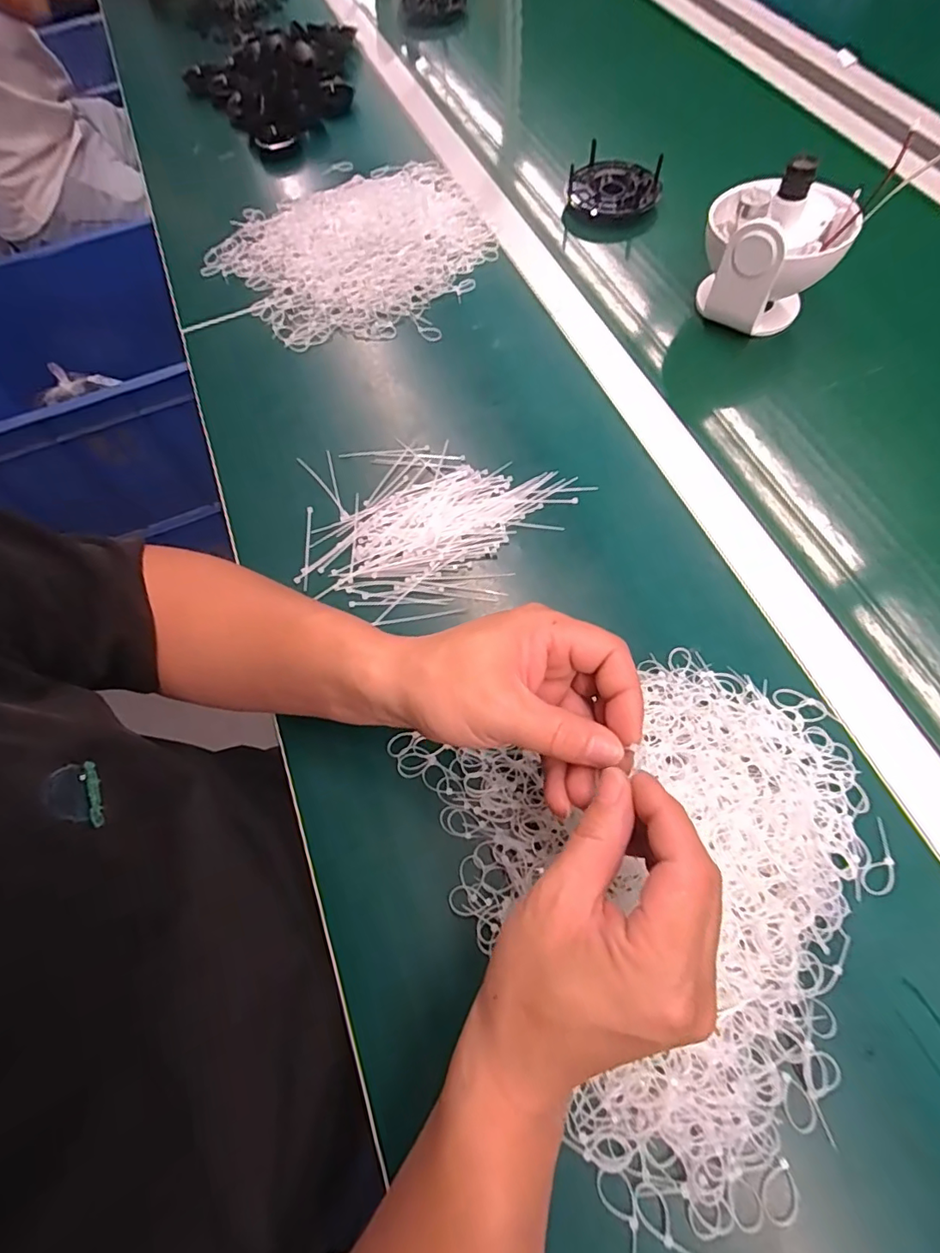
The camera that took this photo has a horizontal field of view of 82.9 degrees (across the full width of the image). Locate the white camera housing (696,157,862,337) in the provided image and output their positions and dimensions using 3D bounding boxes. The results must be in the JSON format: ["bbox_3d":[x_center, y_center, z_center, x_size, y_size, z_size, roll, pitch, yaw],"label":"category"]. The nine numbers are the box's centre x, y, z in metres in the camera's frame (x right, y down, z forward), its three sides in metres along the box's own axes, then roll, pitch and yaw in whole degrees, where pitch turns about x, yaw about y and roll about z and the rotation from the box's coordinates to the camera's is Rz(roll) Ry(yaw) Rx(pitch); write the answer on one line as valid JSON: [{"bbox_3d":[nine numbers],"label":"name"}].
[{"bbox_3d":[0.260,-0.320,0.470,0.108,0.128,0.095,14,67,10],"label":"white camera housing"}]

